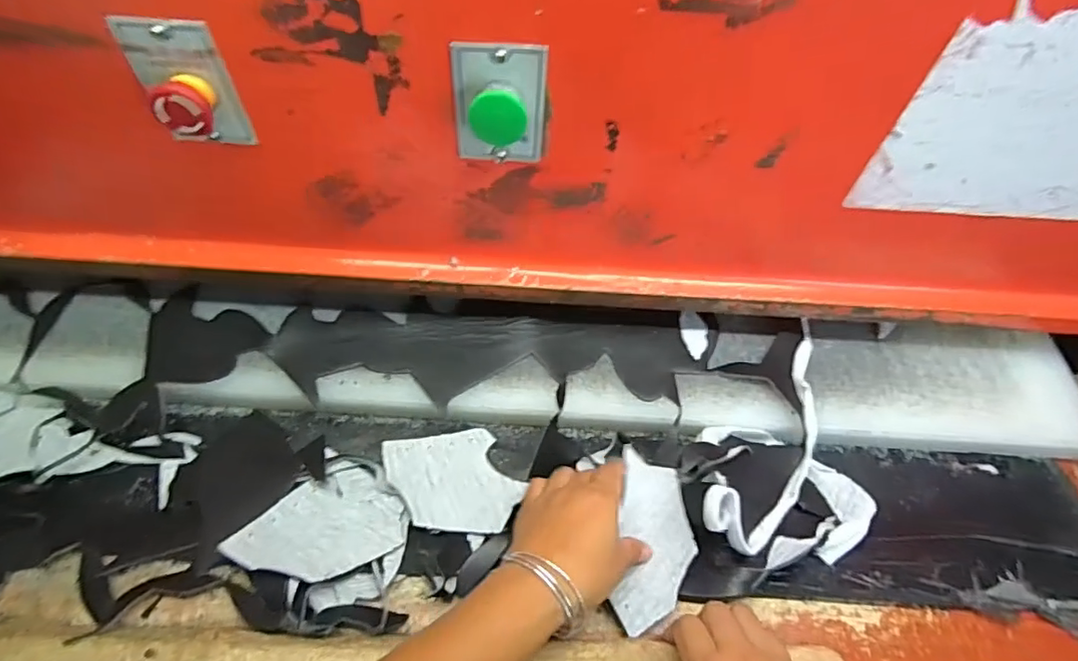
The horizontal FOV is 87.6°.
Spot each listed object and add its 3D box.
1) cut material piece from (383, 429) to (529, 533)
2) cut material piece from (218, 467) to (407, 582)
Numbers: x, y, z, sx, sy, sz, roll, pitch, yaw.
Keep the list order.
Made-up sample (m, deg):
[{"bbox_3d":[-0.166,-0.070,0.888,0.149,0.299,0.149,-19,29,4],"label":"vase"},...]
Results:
[{"bbox_3d":[-0.077,0.134,0.501,0.109,0.013,0.102,-8,49,-13],"label":"cut material piece"},{"bbox_3d":[-0.177,0.166,0.464,0.101,0.012,0.119,29,36,26],"label":"cut material piece"}]

